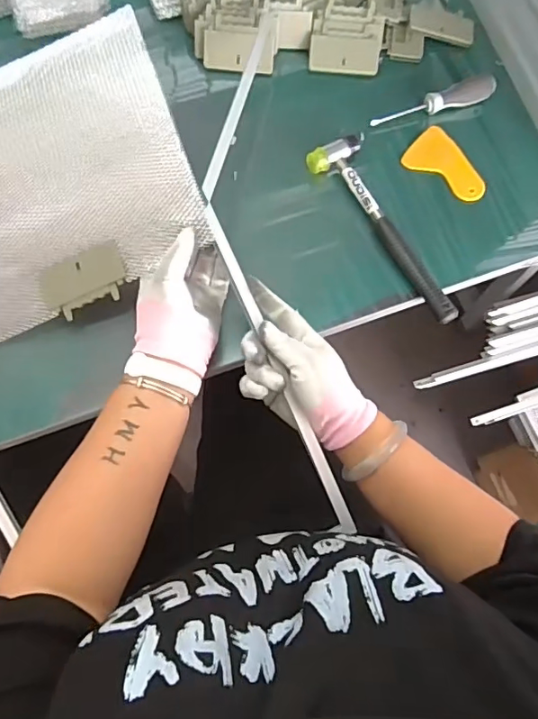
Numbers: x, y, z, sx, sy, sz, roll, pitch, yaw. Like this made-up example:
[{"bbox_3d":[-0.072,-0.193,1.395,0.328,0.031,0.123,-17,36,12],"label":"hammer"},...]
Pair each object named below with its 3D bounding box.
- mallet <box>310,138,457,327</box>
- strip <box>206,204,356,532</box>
[{"bbox_3d":[0.134,-0.148,0.565,0.058,0.022,0.244,-32,75,-11],"label":"mallet"},{"bbox_3d":[0.009,0.007,0.479,0.016,0.007,0.324,-24,88,-9],"label":"strip"}]

